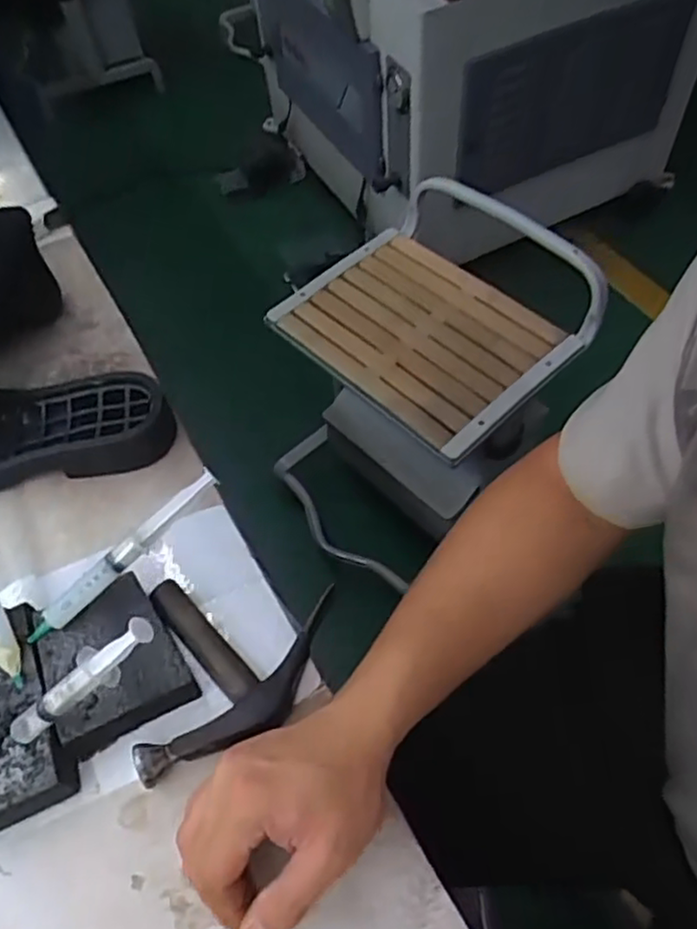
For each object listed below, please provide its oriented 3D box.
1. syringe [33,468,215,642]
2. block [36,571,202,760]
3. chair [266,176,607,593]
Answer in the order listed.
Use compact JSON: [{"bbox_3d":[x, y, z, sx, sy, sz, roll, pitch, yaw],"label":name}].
[{"bbox_3d":[-0.159,0.067,0.476,0.148,0.014,0.015,-42,63,-4],"label":"syringe"},{"bbox_3d":[-0.162,0.132,0.477,0.085,0.040,0.093,-26,59,-14],"label":"block"},{"bbox_3d":[0.105,-0.108,1.132,0.410,0.467,0.376,-39,62,-18],"label":"chair"}]

